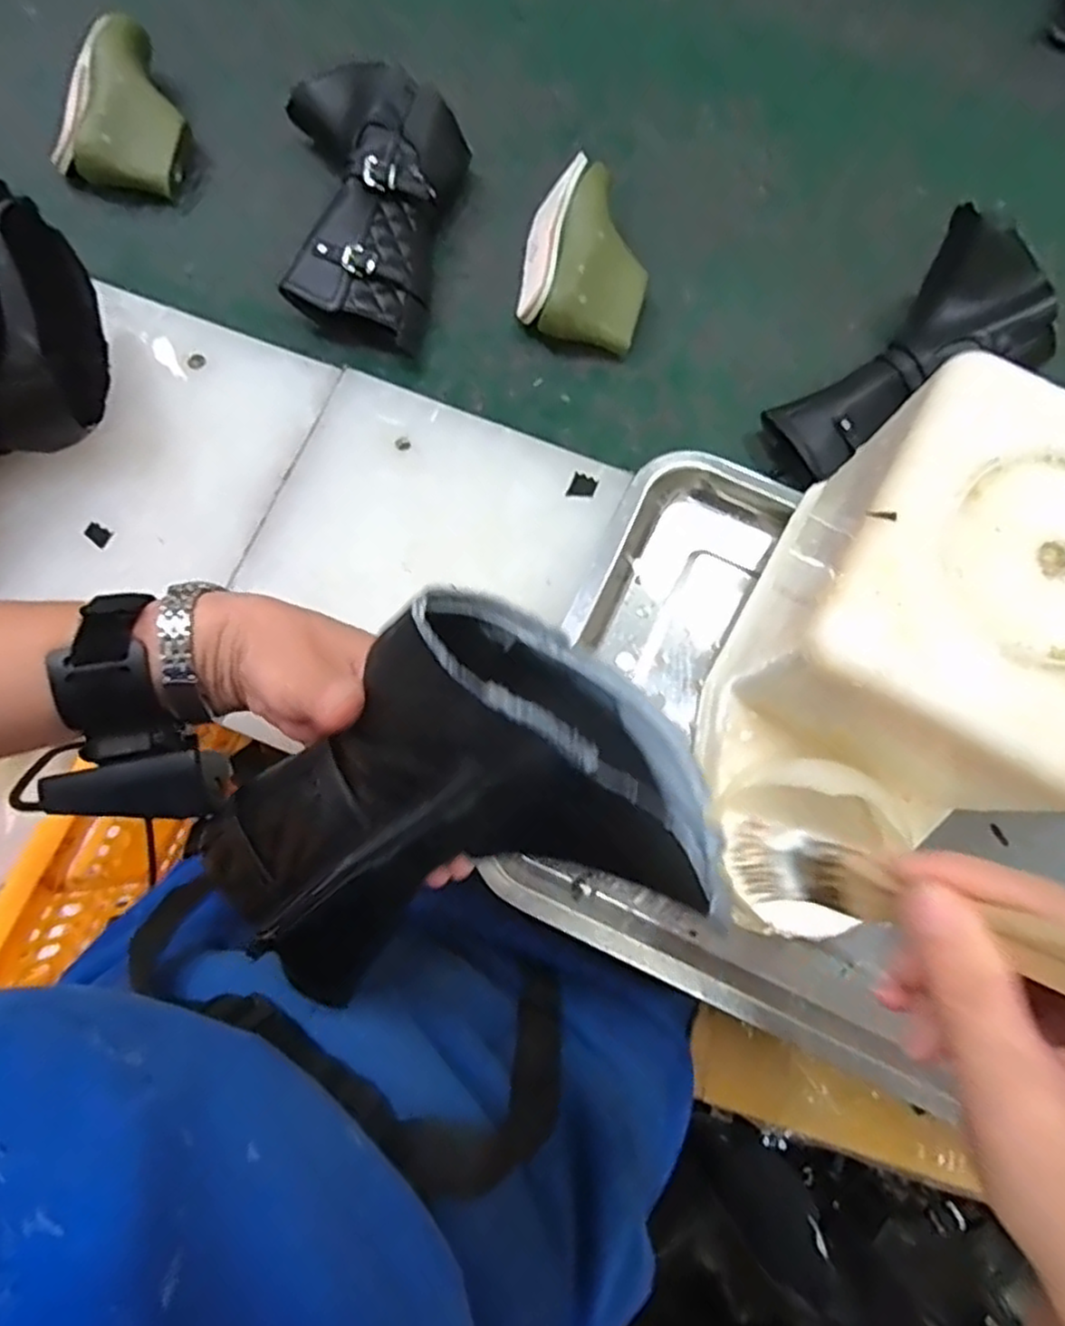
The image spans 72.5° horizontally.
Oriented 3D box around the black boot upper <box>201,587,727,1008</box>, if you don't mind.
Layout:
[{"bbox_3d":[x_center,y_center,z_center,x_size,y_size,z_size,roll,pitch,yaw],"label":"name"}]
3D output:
[{"bbox_3d":[-0.049,0.058,0.261,0.189,0.084,0.109,-30,77,19],"label":"black boot upper"}]

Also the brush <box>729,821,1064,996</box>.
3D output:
[{"bbox_3d":[0.111,0.070,0.197,0.017,0.141,0.021,38,75,-26],"label":"brush"}]

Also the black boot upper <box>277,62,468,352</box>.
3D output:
[{"bbox_3d":[-0.118,-0.334,0.535,0.132,0.056,0.211,1,75,-2],"label":"black boot upper"}]

